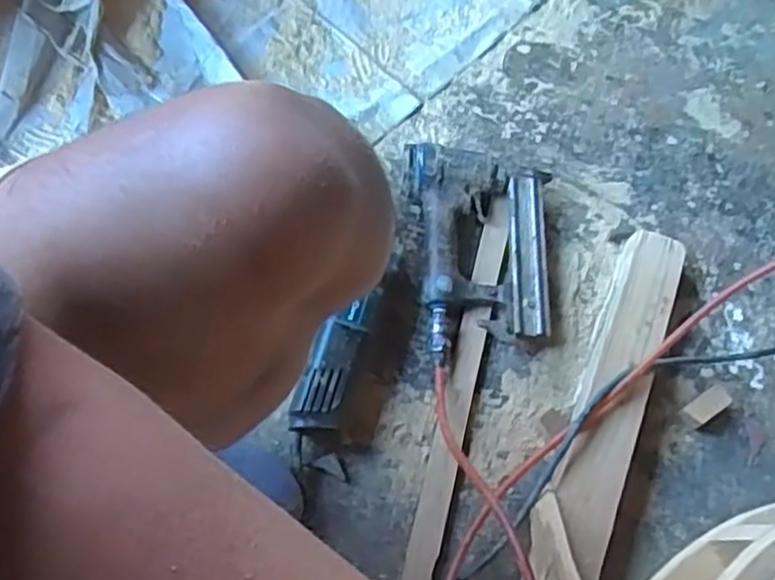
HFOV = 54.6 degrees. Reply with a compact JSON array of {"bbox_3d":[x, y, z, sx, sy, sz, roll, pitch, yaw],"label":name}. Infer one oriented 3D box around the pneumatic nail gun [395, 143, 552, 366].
[{"bbox_3d":[0.093,-0.041,0.817,0.168,0.055,0.231,6,66,0],"label":"pneumatic nail gun"}]

